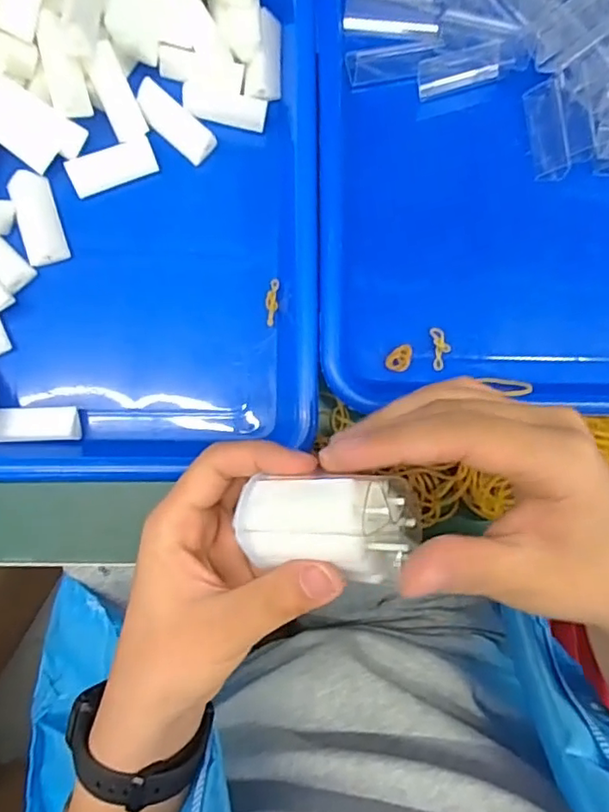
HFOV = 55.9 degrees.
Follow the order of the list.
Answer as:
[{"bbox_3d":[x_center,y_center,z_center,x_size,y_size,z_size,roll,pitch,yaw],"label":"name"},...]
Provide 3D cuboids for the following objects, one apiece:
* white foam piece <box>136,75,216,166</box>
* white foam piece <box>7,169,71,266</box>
[{"bbox_3d":[-0.071,-0.154,0.314,0.046,0.013,0.018,38,81,-2],"label":"white foam piece"},{"bbox_3d":[-0.140,-0.099,0.302,0.020,0.011,0.046,-16,86,-8],"label":"white foam piece"}]

